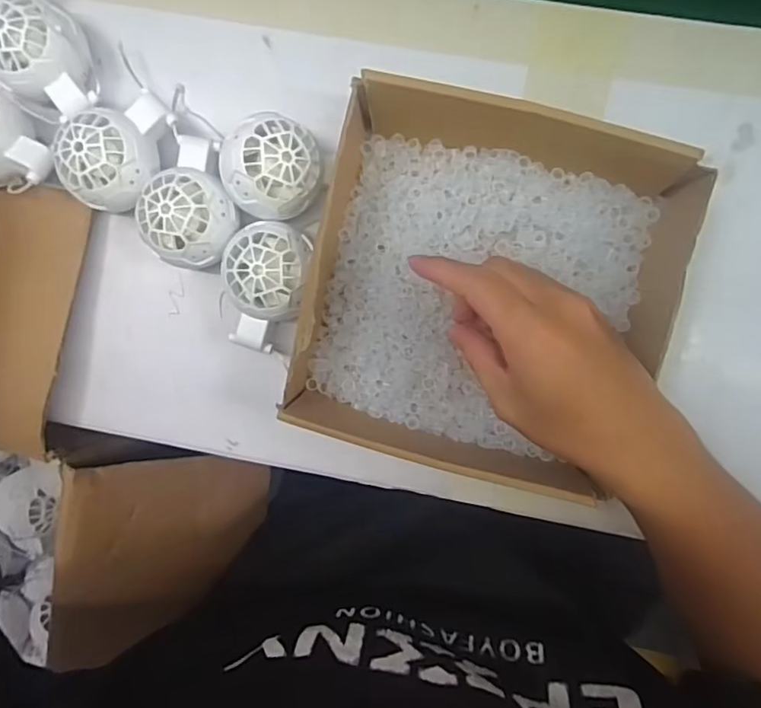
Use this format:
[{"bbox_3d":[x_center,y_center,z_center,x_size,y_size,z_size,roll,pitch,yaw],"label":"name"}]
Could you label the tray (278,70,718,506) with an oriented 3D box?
[{"bbox_3d":[0.064,-0.041,0.363,0.227,0.066,0.238,12,95,6],"label":"tray"}]

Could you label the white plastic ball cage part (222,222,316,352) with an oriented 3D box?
[{"bbox_3d":[-0.071,-0.043,0.372,0.052,0.045,0.080,5,94,7],"label":"white plastic ball cage part"}]

